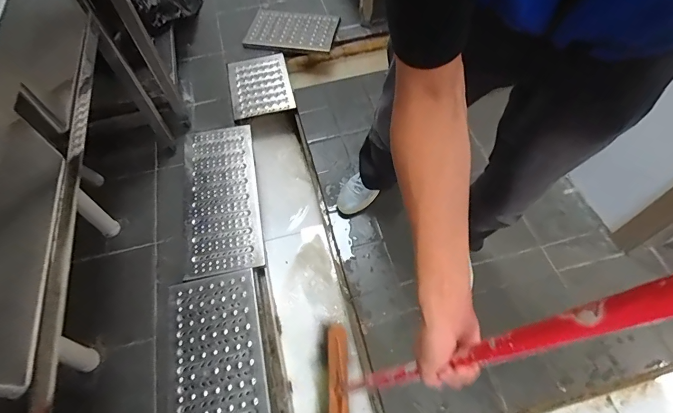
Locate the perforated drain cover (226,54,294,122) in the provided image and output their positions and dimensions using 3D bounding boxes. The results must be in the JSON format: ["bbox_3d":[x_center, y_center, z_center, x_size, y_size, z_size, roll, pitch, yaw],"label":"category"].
[{"bbox_3d":[-0.298,-0.475,1.445,0.225,0.020,0.297,-12,66,-6],"label":"perforated drain cover"}]

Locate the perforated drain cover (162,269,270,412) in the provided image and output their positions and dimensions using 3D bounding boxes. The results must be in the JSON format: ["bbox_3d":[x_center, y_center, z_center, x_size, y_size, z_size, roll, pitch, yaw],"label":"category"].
[{"bbox_3d":[-0.300,0.441,0.910,0.245,0.034,0.554,-13,59,-4],"label":"perforated drain cover"}]

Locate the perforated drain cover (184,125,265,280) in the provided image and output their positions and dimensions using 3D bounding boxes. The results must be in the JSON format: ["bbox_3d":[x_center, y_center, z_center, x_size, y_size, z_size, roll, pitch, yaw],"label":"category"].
[{"bbox_3d":[-0.372,-0.045,1.188,0.222,0.041,0.538,-10,59,-2],"label":"perforated drain cover"}]

